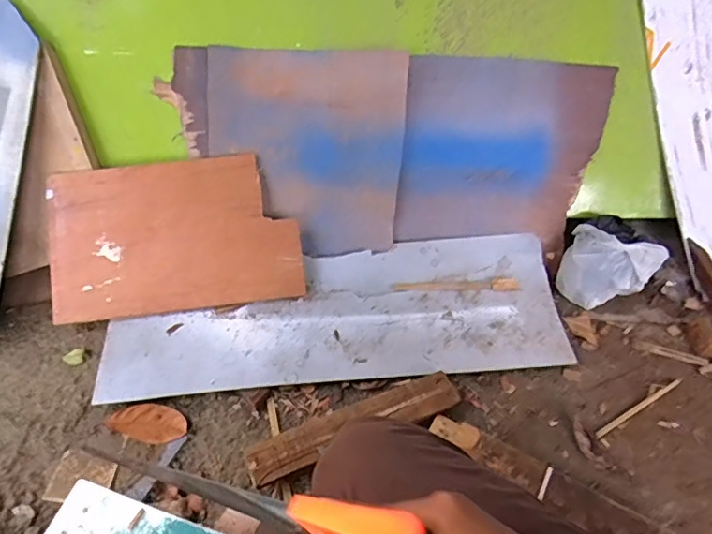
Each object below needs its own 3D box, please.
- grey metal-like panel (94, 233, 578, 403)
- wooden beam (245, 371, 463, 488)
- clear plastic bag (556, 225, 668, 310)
[{"bbox_3d":[-0.033,0.090,1.021,0.862,0.044,0.278,-4,57,-5],"label":"grey metal-like panel"},{"bbox_3d":[0.000,0.257,0.877,0.360,0.037,0.071,-17,52,-14],"label":"wooden beam"},{"bbox_3d":[0.488,0.009,1.049,0.163,0.139,0.110,27,53,15],"label":"clear plastic bag"}]

